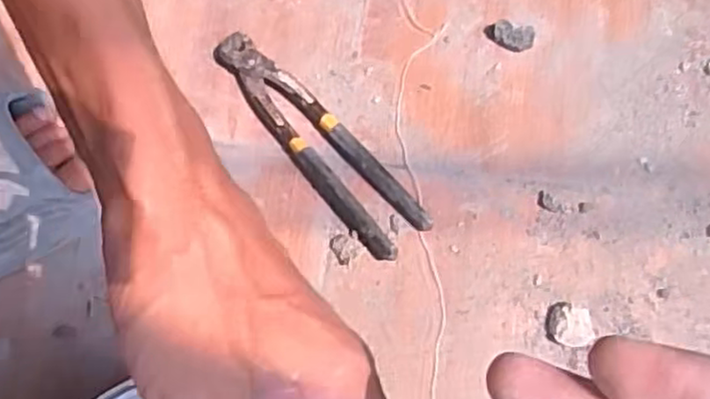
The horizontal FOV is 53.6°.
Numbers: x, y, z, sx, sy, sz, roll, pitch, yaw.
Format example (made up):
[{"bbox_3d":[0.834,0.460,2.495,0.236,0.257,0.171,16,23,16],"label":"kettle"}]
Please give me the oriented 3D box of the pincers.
[{"bbox_3d":[-0.030,-0.048,0.562,0.052,0.022,0.218,-39,78,-10],"label":"pincers"}]

